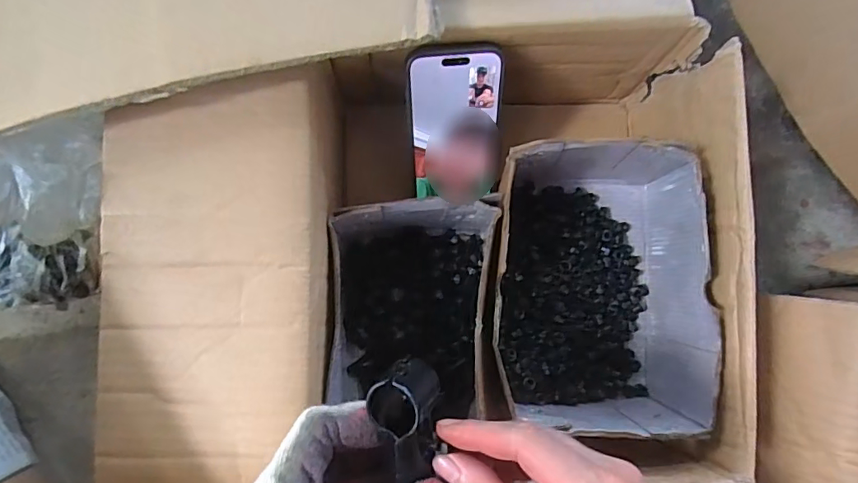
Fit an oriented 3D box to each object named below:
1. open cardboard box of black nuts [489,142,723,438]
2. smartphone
[{"bbox_3d":[0.130,0.026,0.410,0.157,0.103,0.221,5,85,-3],"label":"open cardboard box of black nuts"},{"bbox_3d":[0.021,-0.088,0.404,0.069,0.133,0.009,-2,42,1],"label":"smartphone"}]

